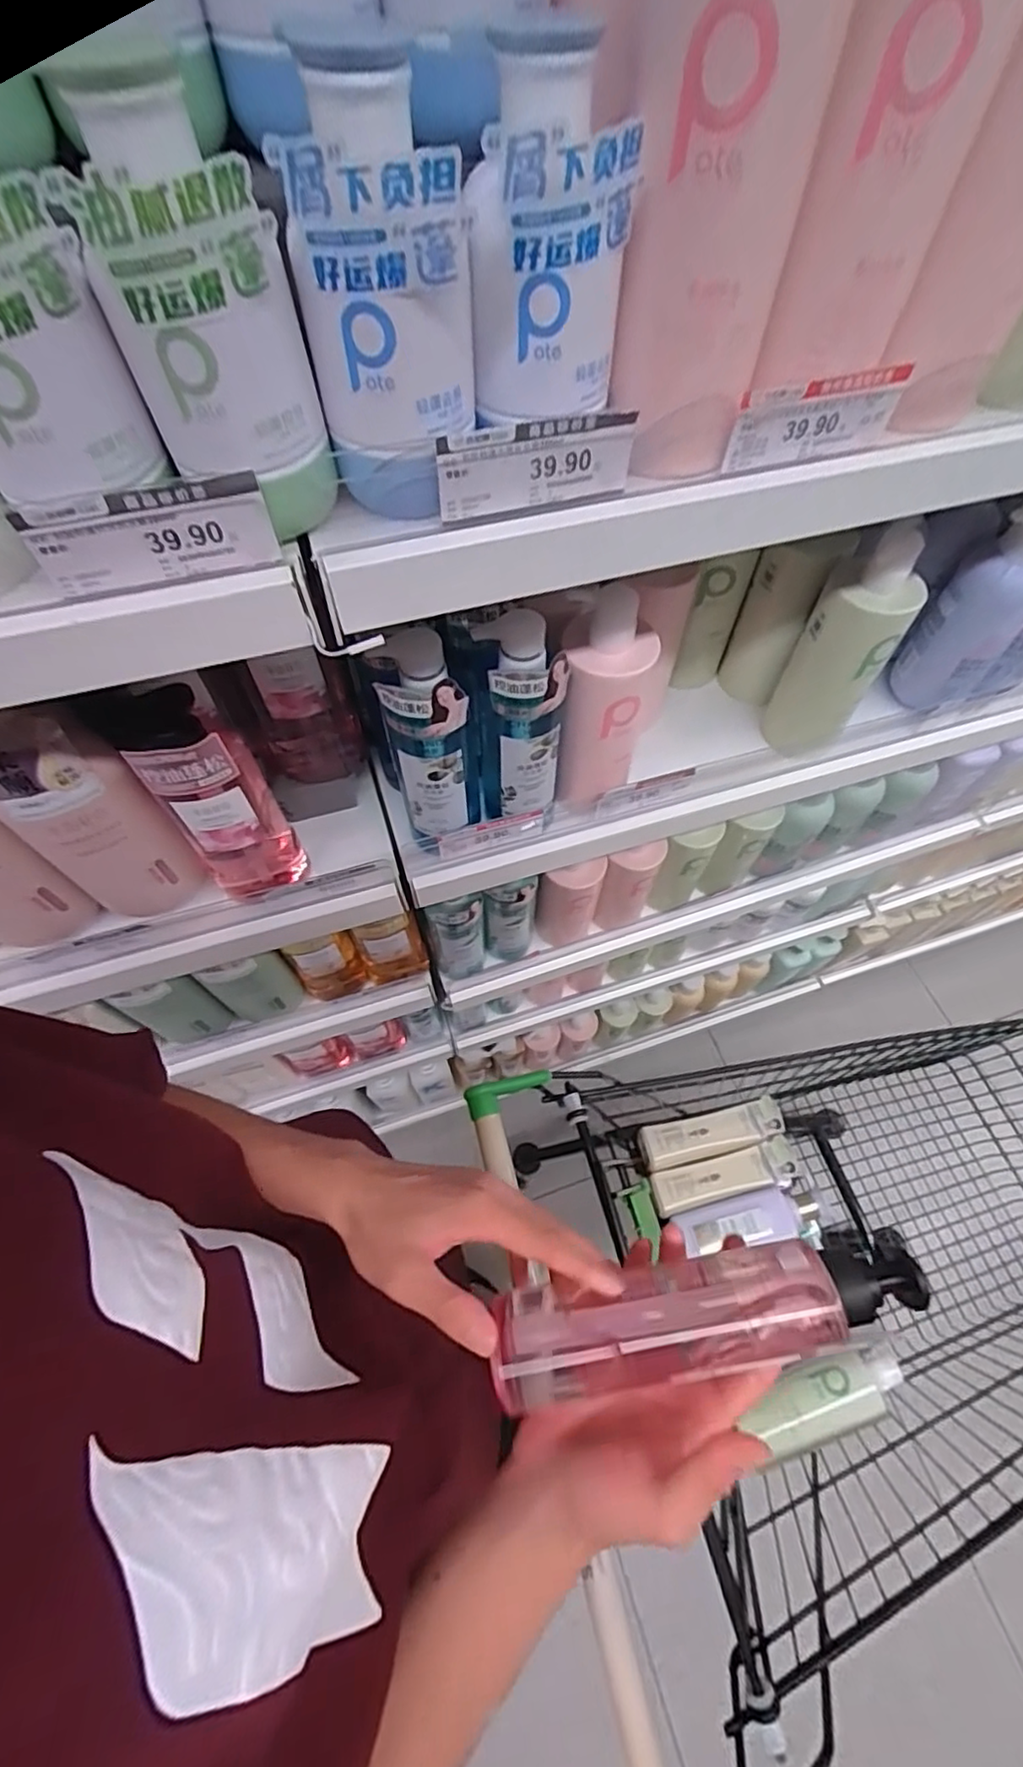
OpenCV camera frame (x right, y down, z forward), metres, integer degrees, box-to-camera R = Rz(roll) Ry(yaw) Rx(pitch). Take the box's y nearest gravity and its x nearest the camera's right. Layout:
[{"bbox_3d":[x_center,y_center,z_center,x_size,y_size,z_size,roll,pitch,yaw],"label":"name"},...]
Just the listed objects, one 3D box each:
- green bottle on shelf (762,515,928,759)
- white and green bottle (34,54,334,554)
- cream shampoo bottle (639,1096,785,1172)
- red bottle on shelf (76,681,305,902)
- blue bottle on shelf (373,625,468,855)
[{"bbox_3d":[0.313,-0.212,0.592,0.084,0.225,0.076,28,65,13],"label":"green bottle on shelf"},{"bbox_3d":[-0.122,-0.221,0.251,0.065,0.131,0.070,-24,65,-13],"label":"white and green bottle"},{"bbox_3d":[0.319,0.400,0.987,0.220,0.036,0.064,-10,63,-6],"label":"cream shampoo bottle"},{"bbox_3d":[-0.235,-0.064,0.498,0.077,0.213,0.077,-33,67,-17],"label":"red bottle on shelf"},{"bbox_3d":[-0.066,-0.110,0.501,0.062,0.176,0.064,-24,65,-13],"label":"blue bottle on shelf"}]

